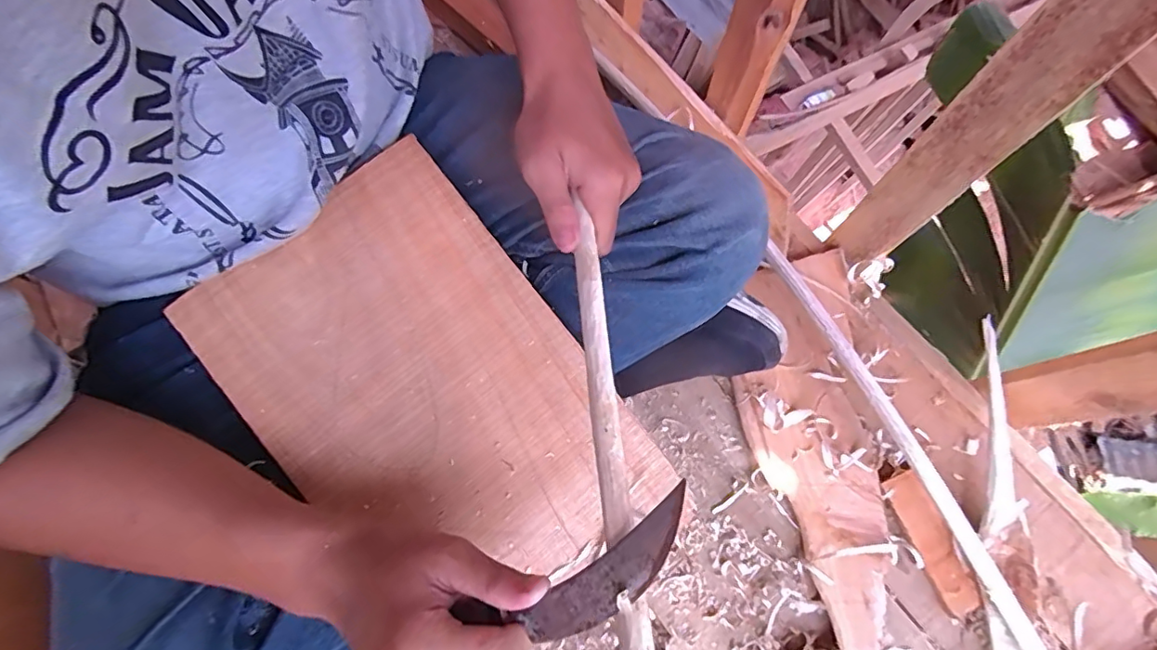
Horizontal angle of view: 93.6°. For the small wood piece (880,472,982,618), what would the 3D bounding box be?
[{"bbox_3d":[0.305,0.187,0.469,0.033,0.008,0.116,-23,76,3],"label":"small wood piece"}]

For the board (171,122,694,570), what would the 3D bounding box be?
[{"bbox_3d":[-0.103,0.045,0.360,0.198,0.006,0.290,-38,86,-5],"label":"board"}]

